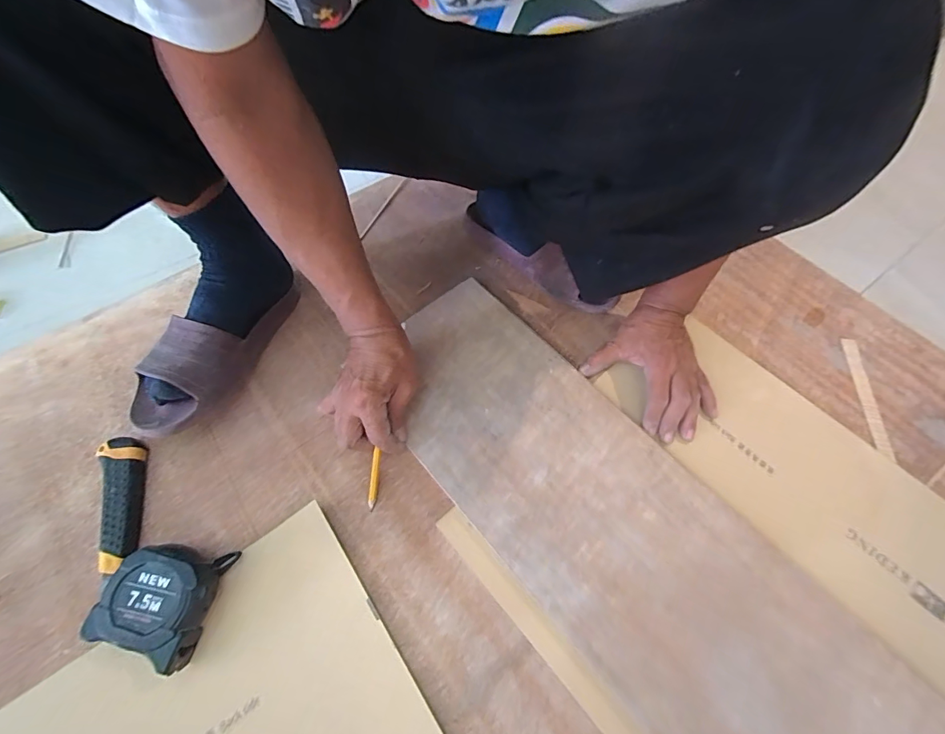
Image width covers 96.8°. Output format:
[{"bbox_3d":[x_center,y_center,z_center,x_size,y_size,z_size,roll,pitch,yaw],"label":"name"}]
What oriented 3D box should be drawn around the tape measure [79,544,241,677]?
[{"bbox_3d":[-0.266,0.199,0.363,0.083,0.047,0.091,14,61,7],"label":"tape measure"}]

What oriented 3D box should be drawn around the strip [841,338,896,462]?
[{"bbox_3d":[0.459,0.032,0.489,0.020,0.004,0.153,11,61,5],"label":"strip"}]

